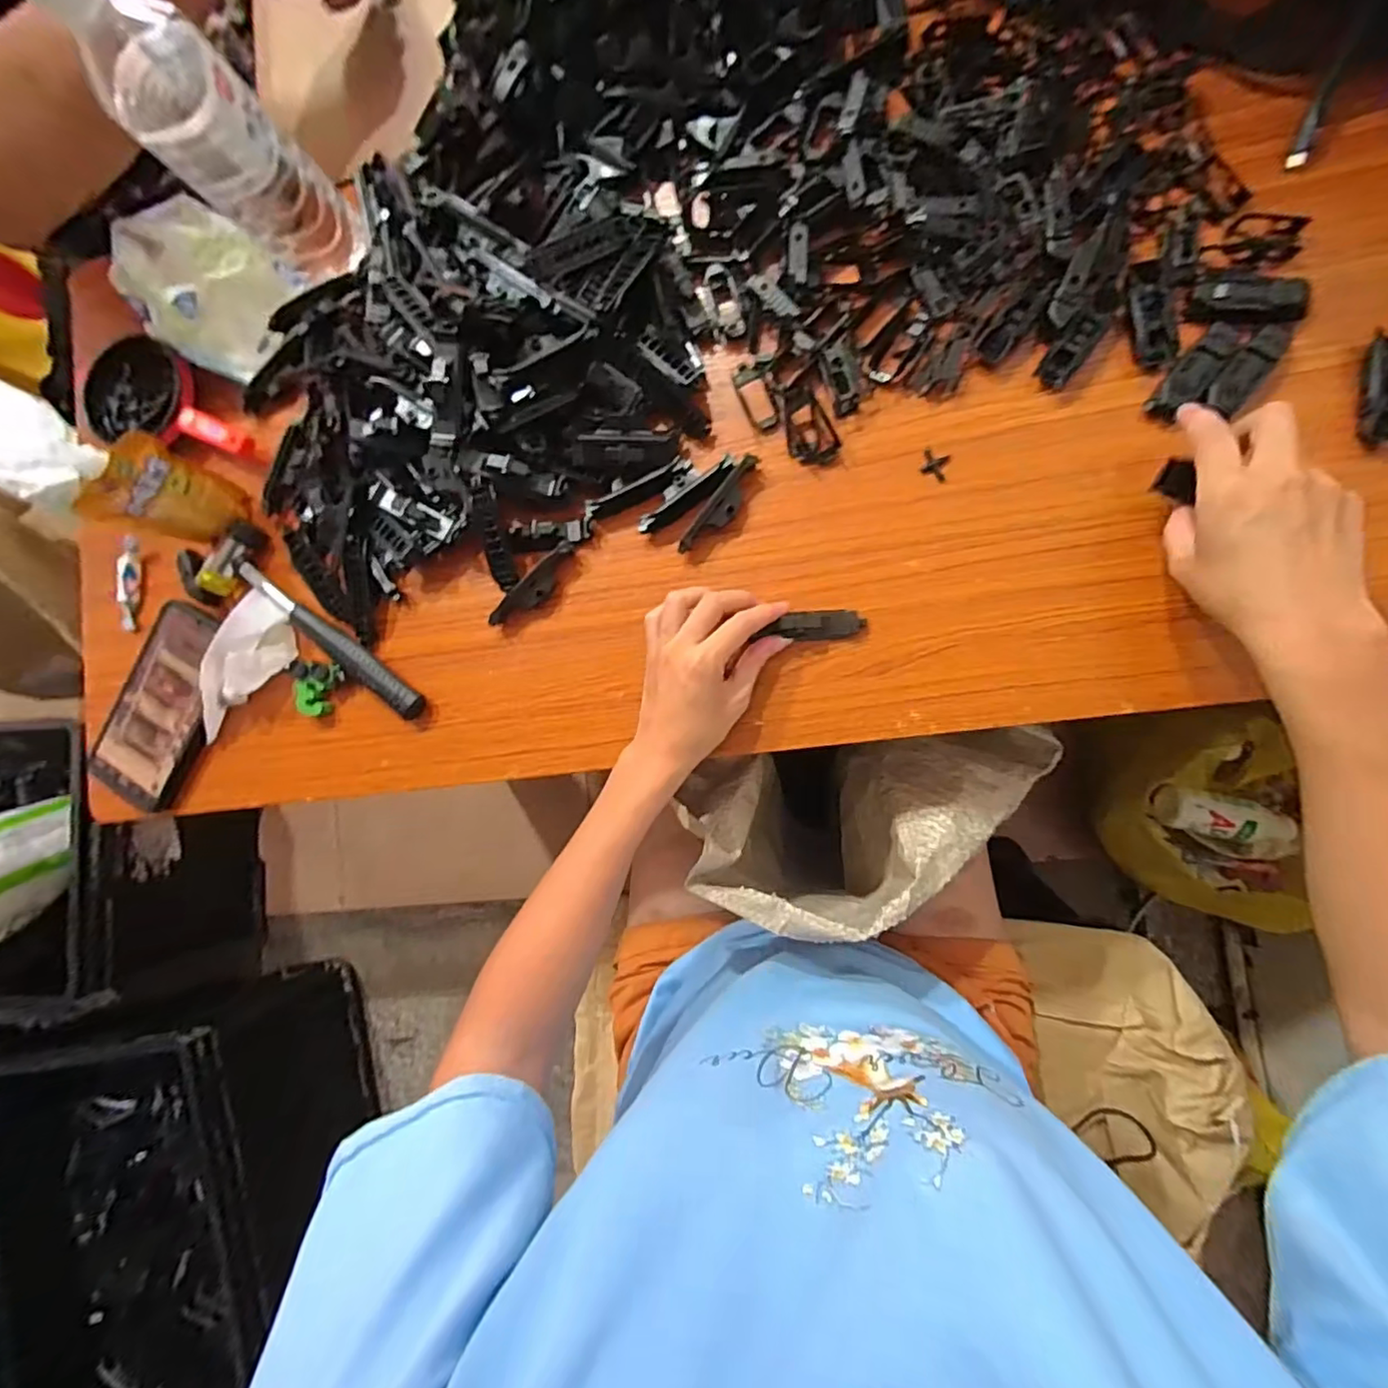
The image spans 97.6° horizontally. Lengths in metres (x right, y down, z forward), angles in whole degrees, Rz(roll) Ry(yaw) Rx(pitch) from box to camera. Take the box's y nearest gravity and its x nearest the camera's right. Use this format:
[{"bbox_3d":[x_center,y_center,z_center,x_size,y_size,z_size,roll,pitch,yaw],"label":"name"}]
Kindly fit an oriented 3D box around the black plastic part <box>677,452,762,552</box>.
[{"bbox_3d":[0.019,-0.128,0.419,0.018,0.016,0.079,39,94,10],"label":"black plastic part"}]

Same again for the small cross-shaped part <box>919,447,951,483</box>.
[{"bbox_3d":[0.160,-0.153,0.402,0.017,0.004,0.021,16,91,9],"label":"small cross-shaped part"}]

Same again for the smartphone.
[{"bbox_3d":[-0.427,0.013,0.485,0.076,0.013,0.162,28,92,11],"label":"smartphone"}]

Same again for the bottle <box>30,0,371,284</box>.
[{"bbox_3d":[-0.297,-0.348,0.383,0.068,0.194,0.073,-44,80,5],"label":"bottle"}]

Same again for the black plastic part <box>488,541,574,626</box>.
[{"bbox_3d":[-0.116,-0.076,0.441,0.081,0.016,0.019,-42,80,6],"label":"black plastic part"}]

